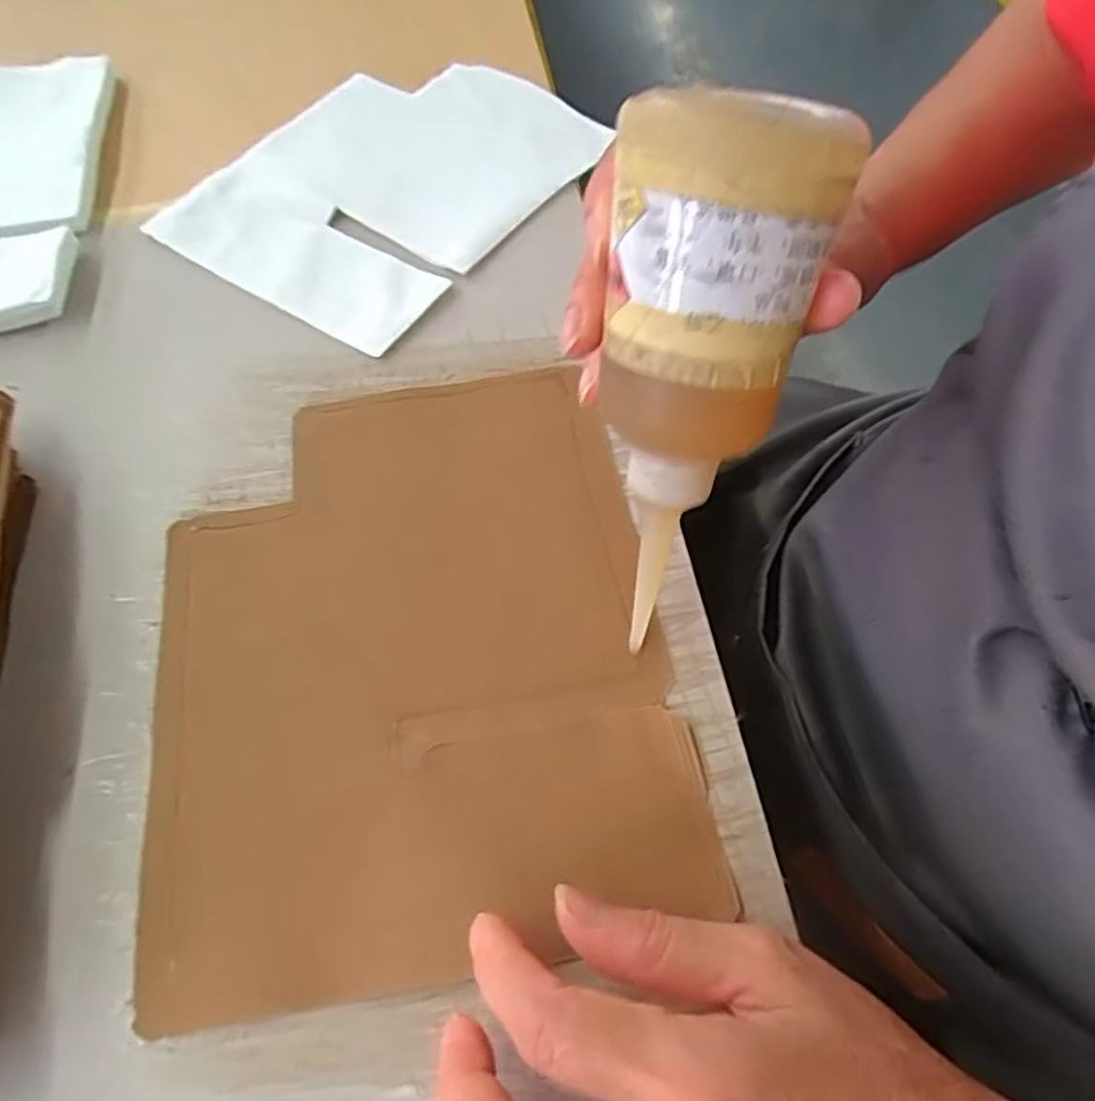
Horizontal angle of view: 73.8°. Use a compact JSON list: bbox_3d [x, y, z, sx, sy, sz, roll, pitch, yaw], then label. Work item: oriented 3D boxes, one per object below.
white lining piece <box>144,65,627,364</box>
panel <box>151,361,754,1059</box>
[{"bbox_3d":[-0.090,-0.220,0.427,0.173,0.010,0.223,31,67,13],"label":"white lining piece"},{"bbox_3d":[-0.053,0.031,0.288,0.190,0.008,0.239,-9,60,-4],"label":"panel"}]

